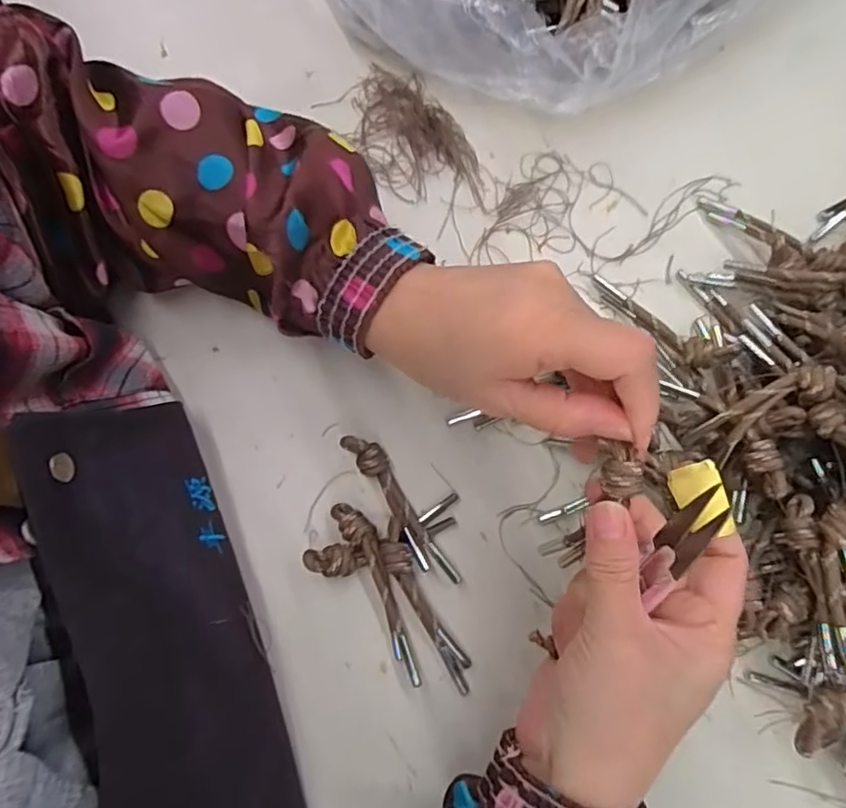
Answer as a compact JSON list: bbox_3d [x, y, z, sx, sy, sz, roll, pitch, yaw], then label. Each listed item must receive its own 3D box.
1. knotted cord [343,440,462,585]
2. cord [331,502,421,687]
[{"bbox_3d":[-0.011,0.054,0.314,0.016,0.020,0.089,-33,75,-8],"label":"knotted cord"},{"bbox_3d":[-0.020,0.092,0.305,0.016,0.018,0.095,-26,74,-6],"label":"cord"}]

